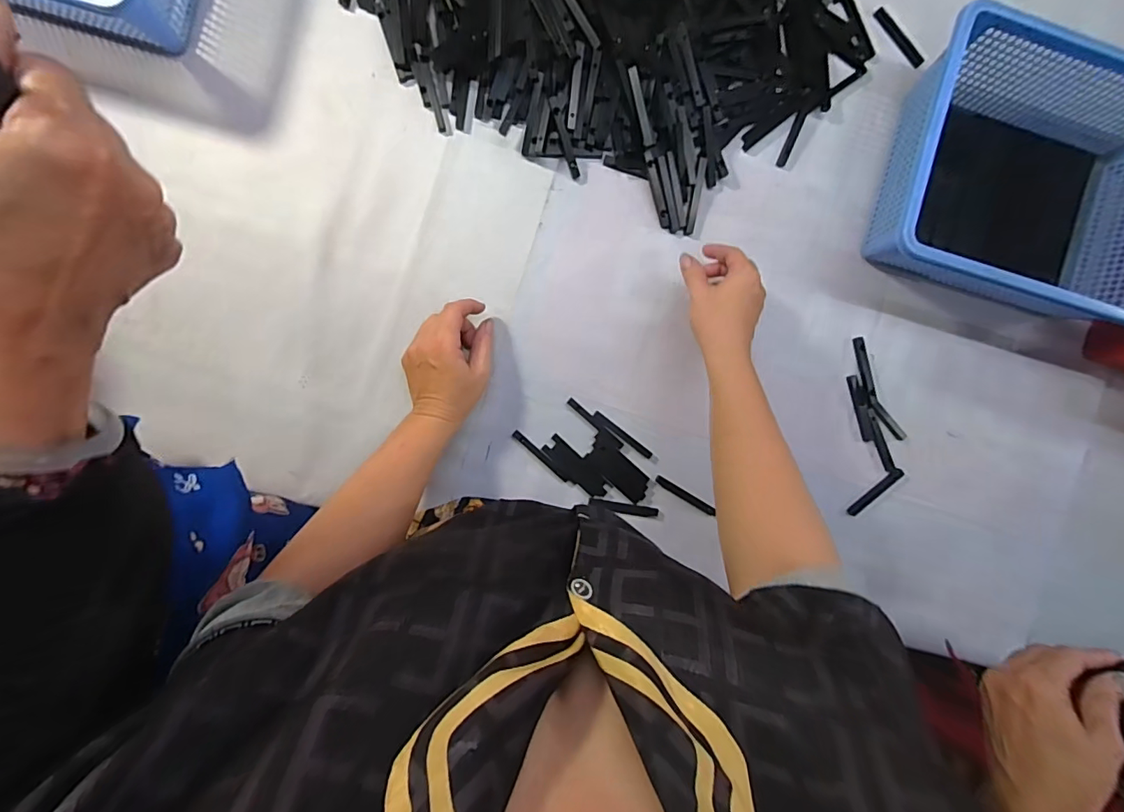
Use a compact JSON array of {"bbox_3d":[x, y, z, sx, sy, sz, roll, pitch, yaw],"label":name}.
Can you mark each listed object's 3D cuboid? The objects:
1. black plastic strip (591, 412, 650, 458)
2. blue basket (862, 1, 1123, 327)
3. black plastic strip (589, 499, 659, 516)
[{"bbox_3d":[0.065,0.032,0.527,0.075,0.004,0.010,37,88,-5],"label":"black plastic strip"},{"bbox_3d":[0.468,-0.215,0.499,0.288,0.102,0.237,13,90,-5],"label":"blue basket"},{"bbox_3d":[0.066,0.110,0.530,0.075,0.004,0.011,9,91,-5],"label":"black plastic strip"}]

